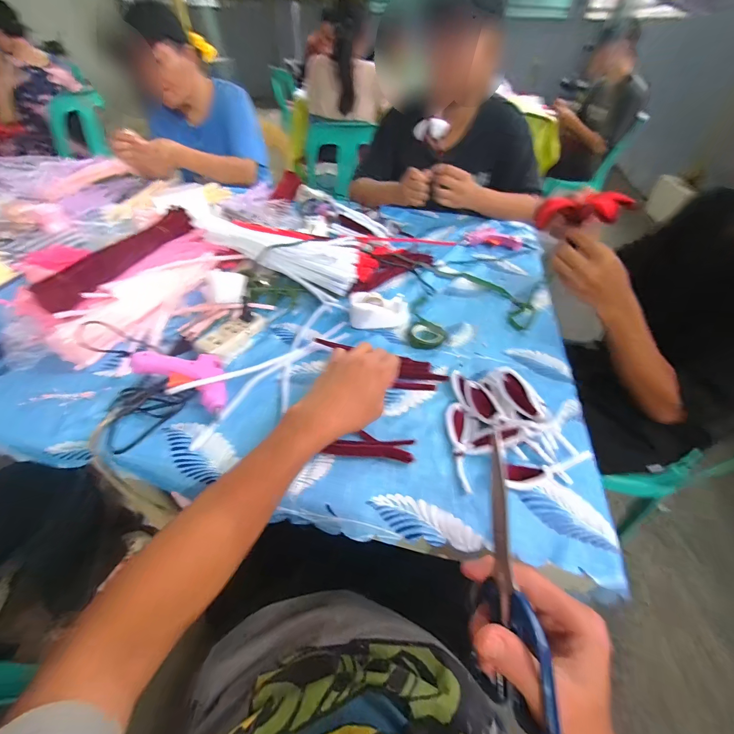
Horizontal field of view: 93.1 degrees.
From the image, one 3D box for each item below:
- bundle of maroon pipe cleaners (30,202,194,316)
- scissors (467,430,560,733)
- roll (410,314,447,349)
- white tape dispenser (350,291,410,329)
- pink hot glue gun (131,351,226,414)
[{"bbox_3d":[-0.407,-0.197,0.596,0.052,0.040,0.299,16,47,12],"label":"bundle of maroon pipe cleaners"},{"bbox_3d":[0.098,0.140,0.247,0.028,0.051,0.177,4,72,0],"label":"scissors"},{"bbox_3d":[0.101,-0.054,0.576,0.060,0.010,0.070,14,45,10],"label":"roll"},{"bbox_3d":[0.020,-0.097,0.596,0.100,0.036,0.056,-1,44,-5],"label":"white tape dispenser"},{"bbox_3d":[-0.234,0.021,0.447,0.100,0.052,0.109,-20,49,-23],"label":"pink hot glue gun"}]

